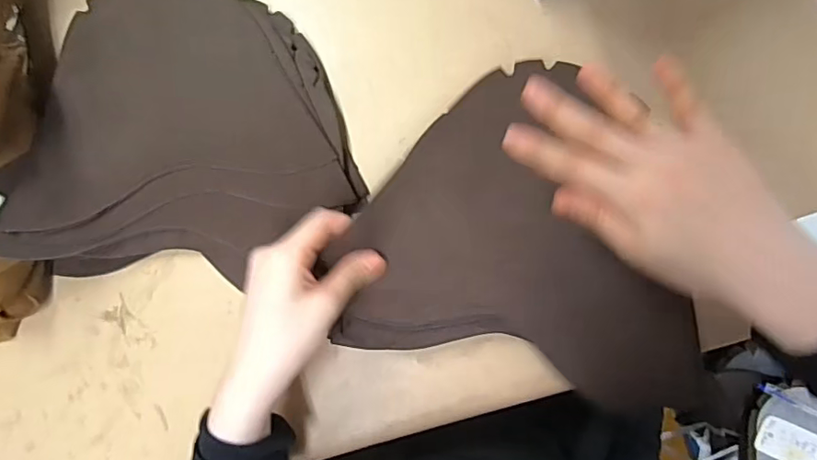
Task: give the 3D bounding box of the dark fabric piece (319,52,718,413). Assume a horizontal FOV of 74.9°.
[{"bbox_3d":[0.084,-0.003,0.378,0.247,0.045,0.213,11,85,5],"label":"dark fabric piece"}]

